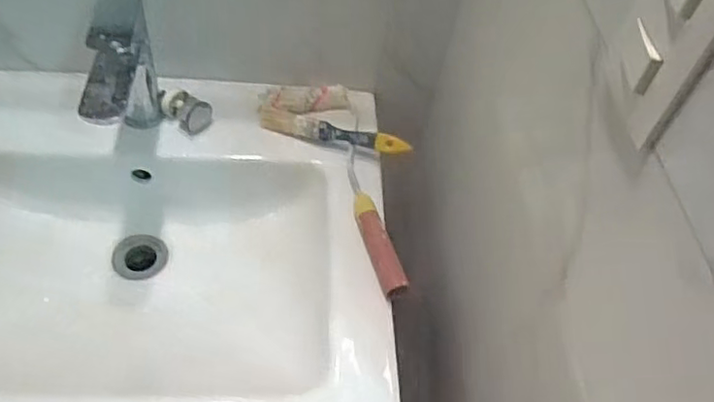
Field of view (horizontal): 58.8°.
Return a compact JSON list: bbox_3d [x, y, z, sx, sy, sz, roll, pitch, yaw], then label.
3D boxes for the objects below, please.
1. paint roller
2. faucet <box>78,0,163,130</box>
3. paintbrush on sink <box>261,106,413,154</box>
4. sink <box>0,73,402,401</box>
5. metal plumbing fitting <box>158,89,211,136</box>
[{"bbox_3d":[0.004,-0.036,0.717,0.103,0.026,0.308,-20,57,-23],"label":"paint roller"},{"bbox_3d":[-0.242,-0.112,0.648,0.041,0.159,0.135,5,51,-5],"label":"faucet"},{"bbox_3d":[-0.028,-0.082,0.741,0.178,0.026,0.028,17,51,5],"label":"paintbrush on sink"},{"bbox_3d":[-0.248,0.058,0.692,0.563,0.135,0.421,4,51,-5],"label":"sink"},{"bbox_3d":[-0.200,-0.104,0.739,0.058,0.032,0.034,31,53,16],"label":"metal plumbing fitting"}]

